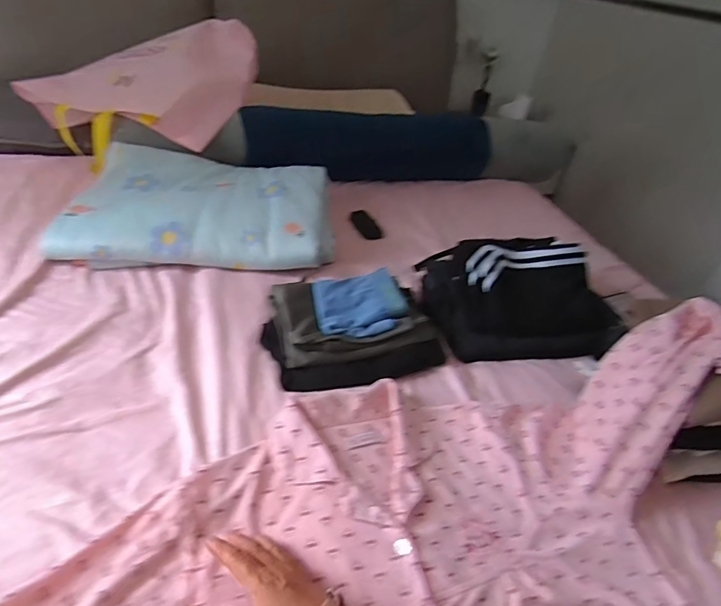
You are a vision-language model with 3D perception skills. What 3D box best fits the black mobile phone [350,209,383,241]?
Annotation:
[{"bbox_3d":[0.011,-0.193,1.154,0.049,0.014,0.127,-9,40,-20],"label":"black mobile phone"}]

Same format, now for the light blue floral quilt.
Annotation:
[{"bbox_3d":[-0.317,-0.202,1.008,0.530,0.102,0.357,5,37,-3],"label":"light blue floral quilt"}]

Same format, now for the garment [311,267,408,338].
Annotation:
[{"bbox_3d":[-0.001,0.003,0.787,0.145,0.035,0.129,-4,40,-16],"label":"garment"}]

